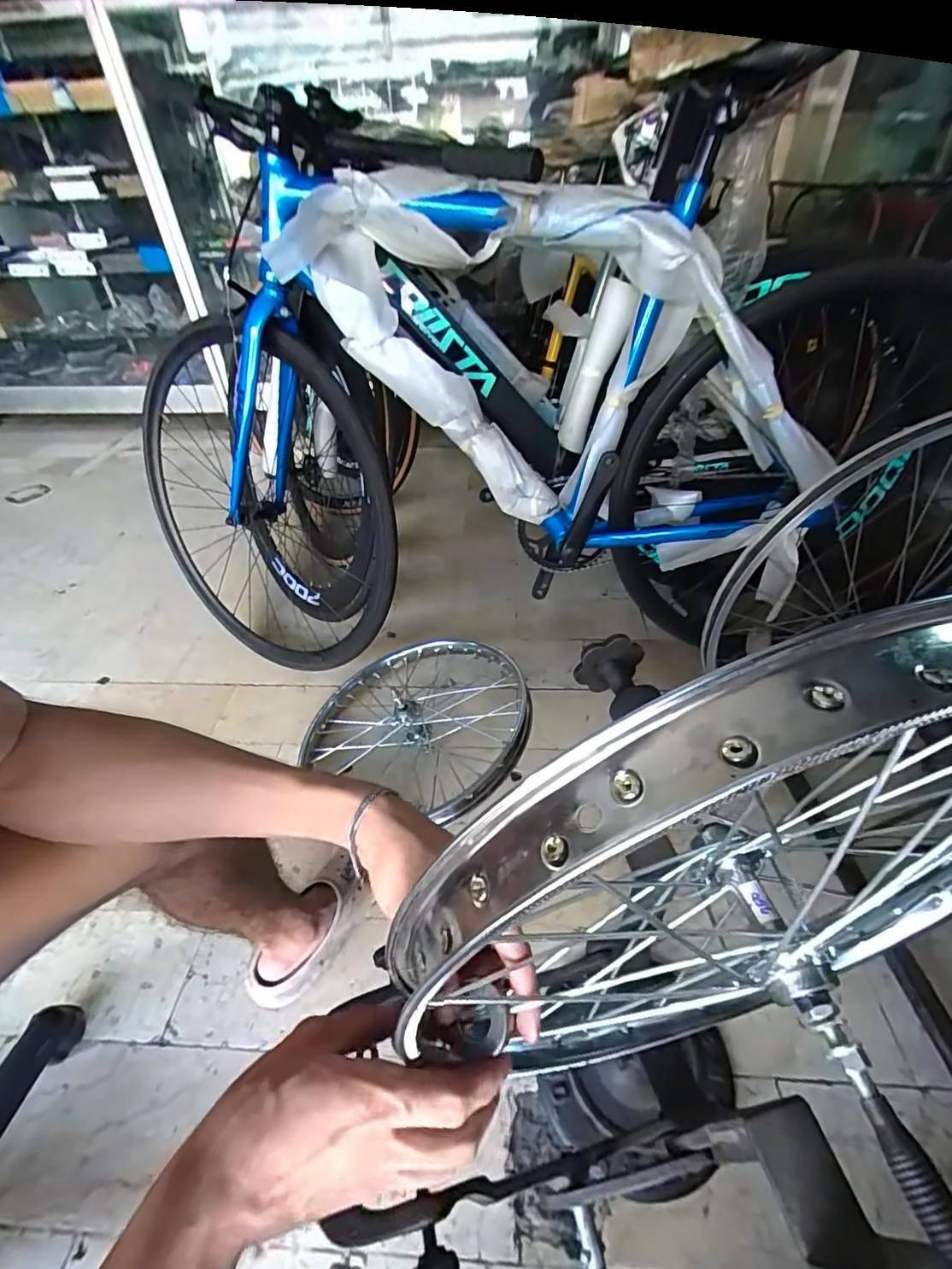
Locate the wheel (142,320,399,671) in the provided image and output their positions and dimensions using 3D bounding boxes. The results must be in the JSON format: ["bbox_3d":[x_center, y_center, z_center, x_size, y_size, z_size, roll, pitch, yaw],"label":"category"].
[{"bbox_3d":[-0.413,-0.247,1.009,0.639,0.640,0.140,30,36,16],"label":"wheel"}]

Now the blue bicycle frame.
[{"bbox_3d":[0.040,-0.405,0.820,0.974,0.486,0.200,3,43,6],"label":"blue bicycle frame"}]

